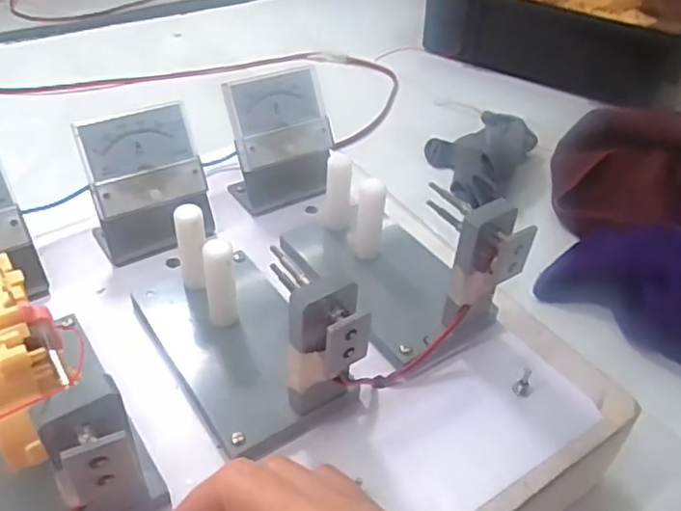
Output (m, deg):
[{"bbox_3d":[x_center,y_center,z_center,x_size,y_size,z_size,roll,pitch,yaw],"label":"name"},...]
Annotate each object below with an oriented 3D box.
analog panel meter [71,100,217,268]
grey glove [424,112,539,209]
[{"bbox_3d":[-0.114,-0.042,0.375,0.066,0.072,0.045,-21,48,-26],"label":"analog panel meter"},{"bbox_3d":[0.124,-0.099,0.587,0.086,0.047,0.119,23,45,20],"label":"grey glove"}]

